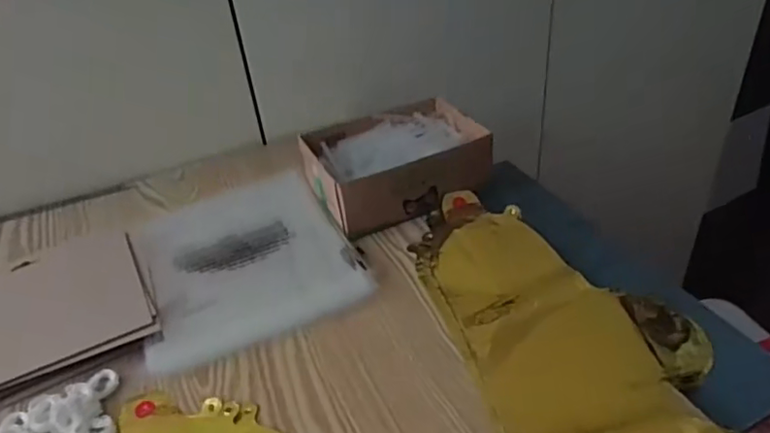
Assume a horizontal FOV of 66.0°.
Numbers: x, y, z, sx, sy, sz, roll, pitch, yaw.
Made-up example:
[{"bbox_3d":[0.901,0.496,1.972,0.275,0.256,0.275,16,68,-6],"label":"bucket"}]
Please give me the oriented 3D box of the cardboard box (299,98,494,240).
[{"bbox_3d":[0.012,-0.062,0.662,0.191,0.059,0.144,-17,38,-16],"label":"cardboard box"}]

